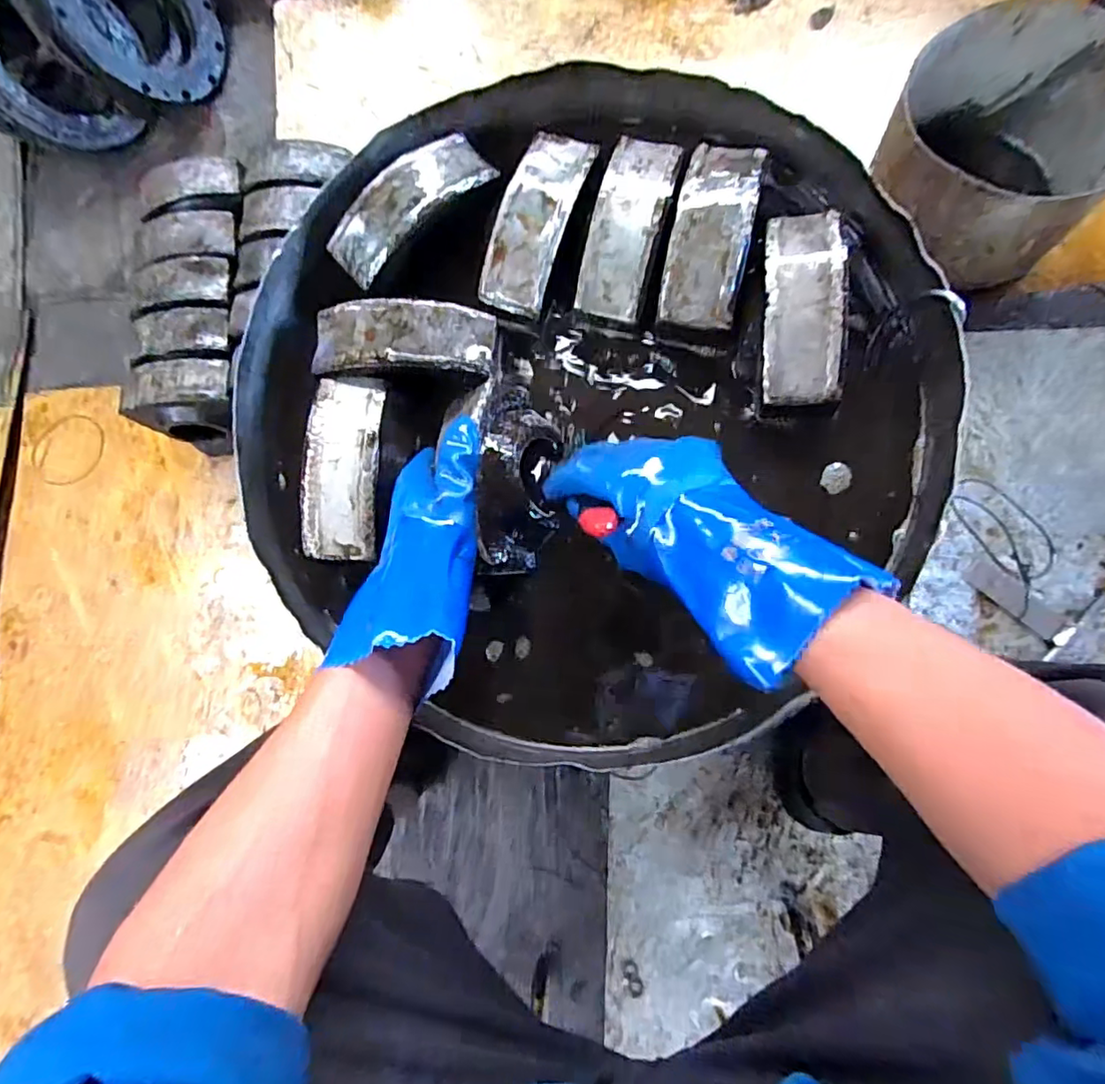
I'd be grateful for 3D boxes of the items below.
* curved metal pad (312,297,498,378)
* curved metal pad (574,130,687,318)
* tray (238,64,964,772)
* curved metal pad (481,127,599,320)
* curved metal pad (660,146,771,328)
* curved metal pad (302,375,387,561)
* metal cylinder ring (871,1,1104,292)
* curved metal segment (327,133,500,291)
[{"bbox_3d":[-0.130,-0.176,0.512,0.154,0.043,0.059,2,83,7],"label":"curved metal pad"},{"bbox_3d":[0.064,-0.271,0.497,0.057,0.025,0.154,16,87,7],"label":"curved metal pad"},{"bbox_3d":[0.019,-0.113,0.506,0.573,0.083,0.564,-1,85,6],"label":"tray"},{"bbox_3d":[-0.014,-0.280,0.506,0.061,0.023,0.157,21,86,9],"label":"curved metal pad"},{"bbox_3d":[0.131,-0.256,0.479,0.062,0.021,0.153,12,87,7],"label":"curved metal pad"},{"bbox_3d":[-0.175,-0.065,0.491,0.060,0.026,0.158,1,83,7],"label":"curved metal pad"},{"bbox_3d":[0.590,-0.519,0.799,0.278,0.200,0.301,-1,83,7],"label":"metal cylinder ring"},{"bbox_3d":[-0.131,-0.302,0.516,0.156,0.025,0.062,-42,80,0],"label":"curved metal segment"}]

